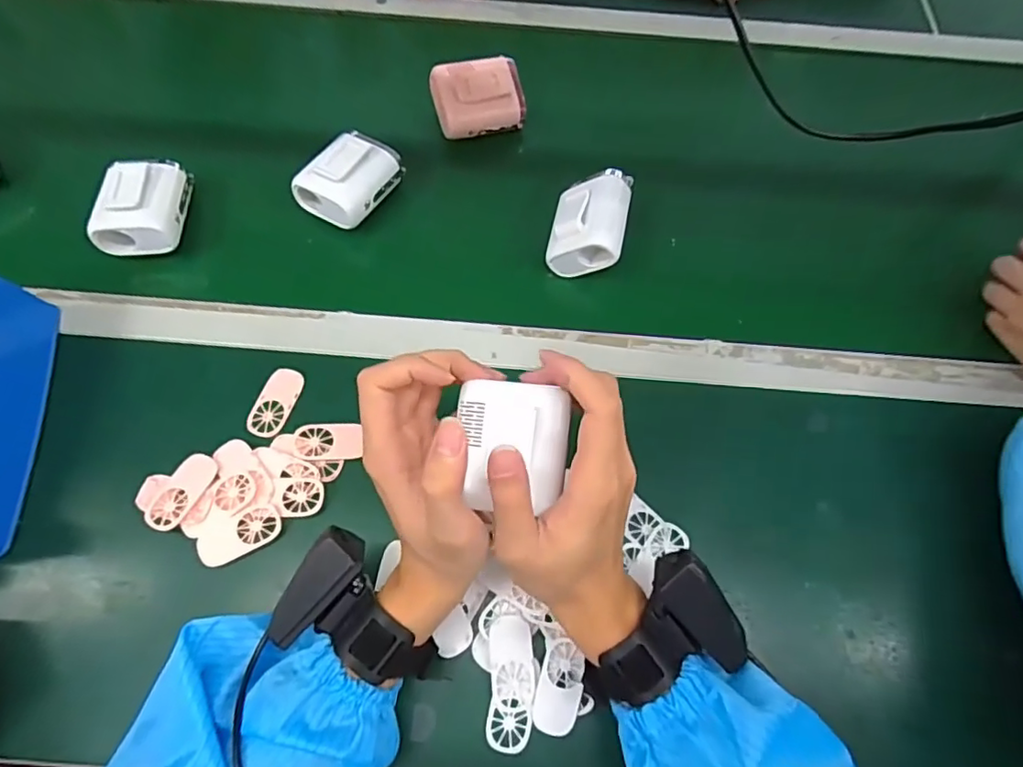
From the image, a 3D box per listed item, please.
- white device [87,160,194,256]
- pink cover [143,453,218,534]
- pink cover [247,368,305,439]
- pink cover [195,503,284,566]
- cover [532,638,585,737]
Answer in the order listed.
[{"bbox_3d":[-0.326,-0.161,0.496,0.068,0.039,0.094,1,66,-1],"label":"white device"},{"bbox_3d":[-0.241,0.078,0.412,0.027,0.004,0.058,25,68,10],"label":"pink cover"},{"bbox_3d":[-0.189,0.015,0.451,0.028,0.004,0.058,17,67,6],"label":"pink cover"},{"bbox_3d":[-0.193,0.107,0.402,0.057,0.007,0.029,-29,70,-13],"label":"pink cover"},{"bbox_3d":[0.032,0.199,0.369,0.027,0.010,0.055,16,67,6],"label":"cover"}]

